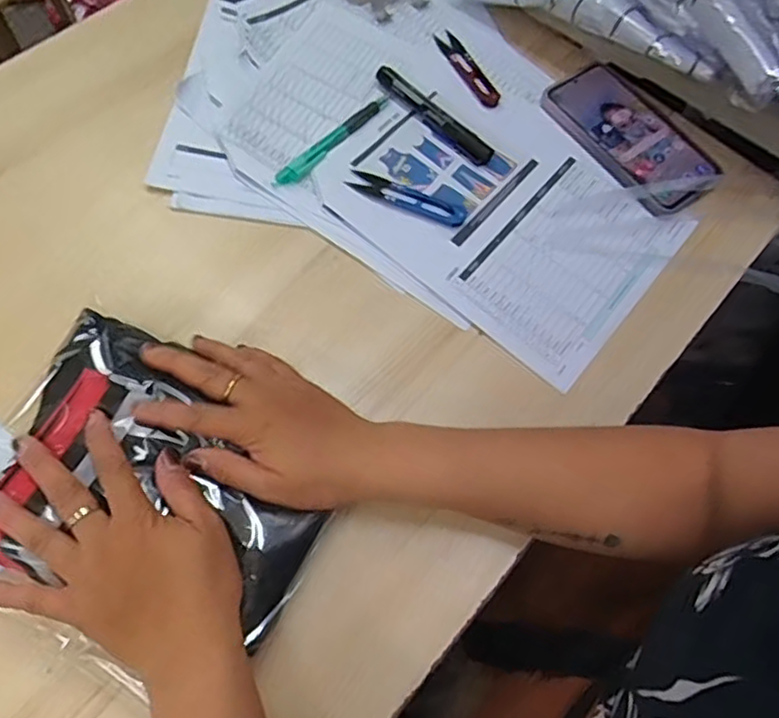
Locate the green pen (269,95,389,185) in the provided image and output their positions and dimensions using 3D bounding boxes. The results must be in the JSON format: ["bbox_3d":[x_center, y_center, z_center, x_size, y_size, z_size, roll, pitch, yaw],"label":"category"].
[{"bbox_3d":[-0.046,-0.190,0.543,0.017,0.008,0.138,39,68,16],"label":"green pen"}]

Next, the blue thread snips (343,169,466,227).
[{"bbox_3d":[0.015,-0.136,0.528,0.100,0.006,0.022,21,64,8],"label":"blue thread snips"}]

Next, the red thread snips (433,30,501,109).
[{"bbox_3d":[0.074,-0.275,0.598,0.021,0.010,0.101,-22,66,-13],"label":"red thread snips"}]

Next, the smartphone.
[{"bbox_3d":[0.220,-0.206,0.570,0.088,0.014,0.162,-32,69,-17],"label":"smartphone"}]

